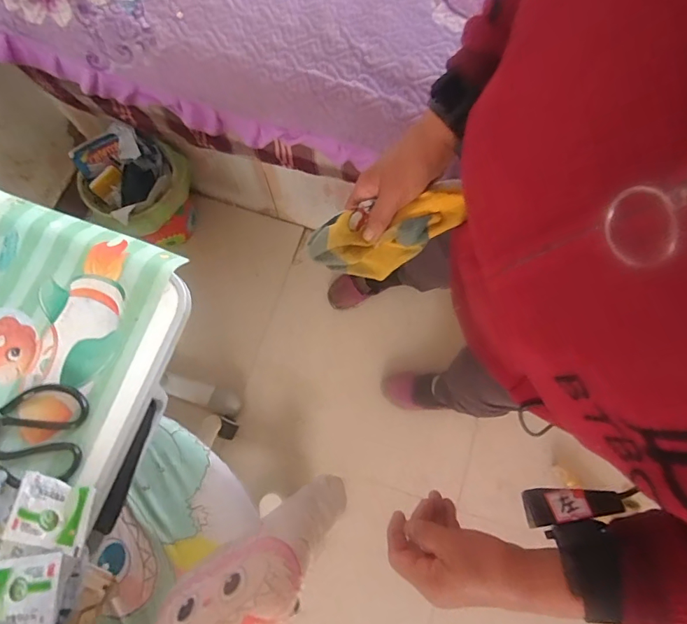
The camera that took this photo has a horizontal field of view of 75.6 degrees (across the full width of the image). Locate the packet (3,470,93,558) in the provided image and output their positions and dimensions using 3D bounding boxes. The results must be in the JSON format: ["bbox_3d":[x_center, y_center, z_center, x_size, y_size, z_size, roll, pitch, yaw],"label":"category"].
[{"bbox_3d":[-0.301,0.204,0.454,0.079,0.008,0.067,11,82,-2],"label":"packet"}]

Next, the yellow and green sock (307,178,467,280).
[{"bbox_3d":[0.046,-0.076,0.431,0.150,0.061,0.053,-20,75,11],"label":"yellow and green sock"}]

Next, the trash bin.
[{"bbox_3d":[-0.509,-0.300,1.126,0.227,0.256,0.226,0,75,-1],"label":"trash bin"}]

